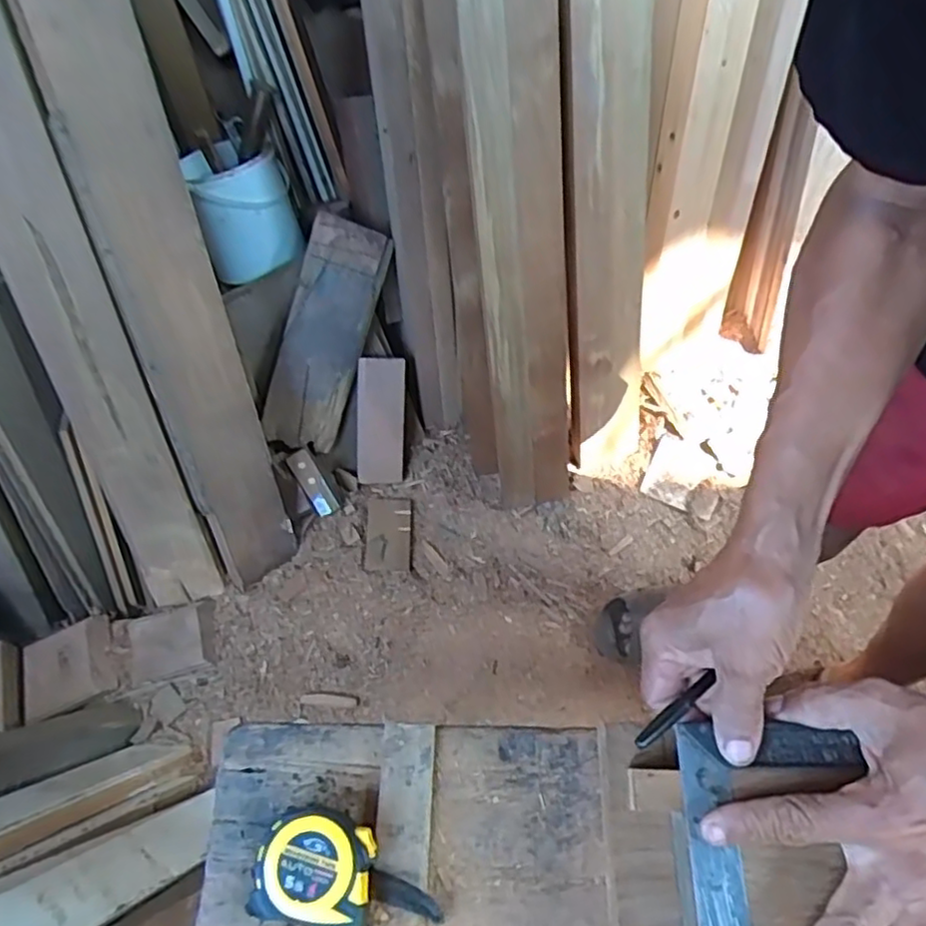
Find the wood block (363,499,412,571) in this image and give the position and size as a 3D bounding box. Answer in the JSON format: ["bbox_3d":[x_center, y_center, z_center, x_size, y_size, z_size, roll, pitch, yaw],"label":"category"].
[{"bbox_3d":[-0.132,0.125,1.168,0.080,0.011,0.135,6,59,-14],"label":"wood block"}]

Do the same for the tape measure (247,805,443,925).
[{"bbox_3d":[-0.074,0.263,0.418,0.121,0.038,0.066,14,62,9],"label":"tape measure"}]

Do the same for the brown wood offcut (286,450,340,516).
[{"bbox_3d":[-0.262,0.035,1.162,0.041,0.015,0.123,-33,97,-16],"label":"brown wood offcut"}]

